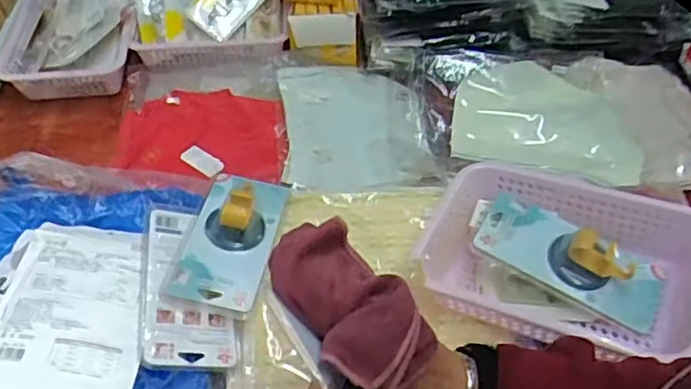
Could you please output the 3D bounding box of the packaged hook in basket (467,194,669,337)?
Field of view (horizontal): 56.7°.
[{"bbox_3d":[0.263,0.066,0.743,0.214,0.048,0.102,25,52,21],"label":"packaged hook in basket"}]

